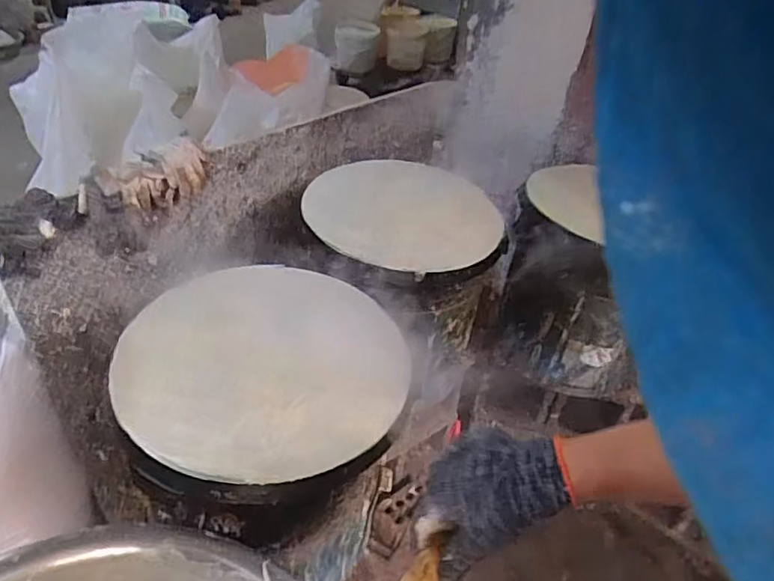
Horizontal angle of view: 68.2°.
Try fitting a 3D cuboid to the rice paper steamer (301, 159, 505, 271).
[{"bbox_3d":[0.031,-0.155,1.096,0.374,0.069,0.373,2,39,-6],"label":"rice paper steamer"}]

